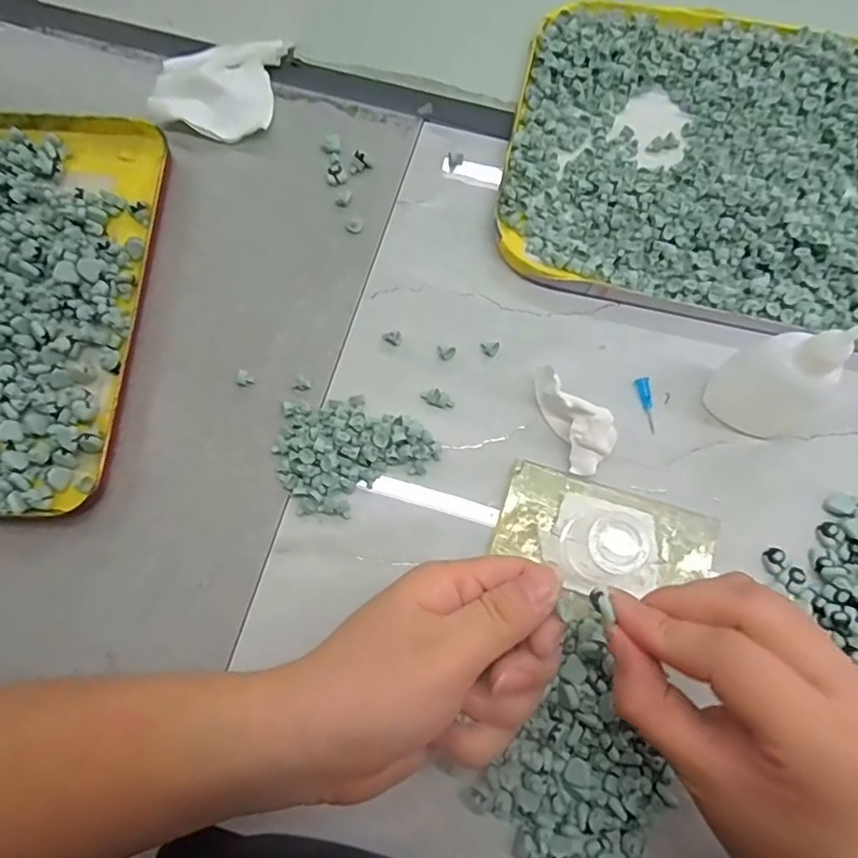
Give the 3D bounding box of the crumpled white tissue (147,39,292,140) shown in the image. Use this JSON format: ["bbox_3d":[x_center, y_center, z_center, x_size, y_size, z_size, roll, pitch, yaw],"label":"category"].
[{"bbox_3d":[-0.133,-0.217,0.373,0.075,0.014,0.072,5,75,2],"label":"crumpled white tissue"}]

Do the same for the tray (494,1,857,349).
[{"bbox_3d":[0.185,-0.157,0.347,0.268,0.025,0.203,15,75,5],"label":"tray"}]

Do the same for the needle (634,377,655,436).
[{"bbox_3d":[0.118,-0.013,0.319,0.006,0.005,0.031,-8,75,-2],"label":"needle"}]

